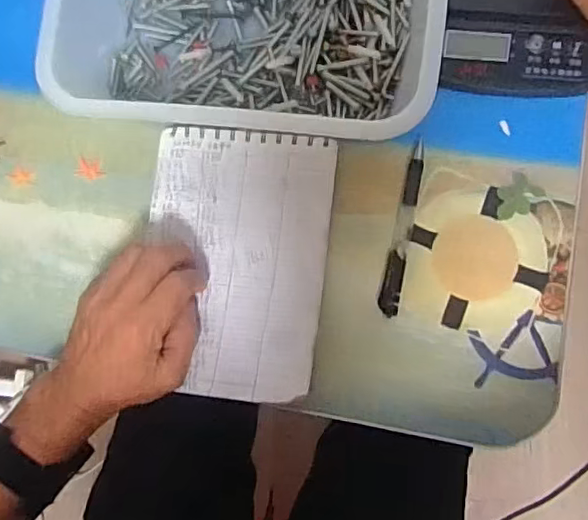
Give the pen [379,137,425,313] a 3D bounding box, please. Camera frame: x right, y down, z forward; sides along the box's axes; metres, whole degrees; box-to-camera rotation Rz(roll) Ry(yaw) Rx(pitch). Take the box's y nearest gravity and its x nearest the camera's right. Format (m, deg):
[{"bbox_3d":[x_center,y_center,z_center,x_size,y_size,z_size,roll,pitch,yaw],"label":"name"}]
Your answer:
[{"bbox_3d":[0.082,-0.025,0.439,0.016,0.010,0.133,10,80,8],"label":"pen"}]

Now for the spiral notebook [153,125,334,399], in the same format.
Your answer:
[{"bbox_3d":[-0.046,-0.001,0.441,0.139,0.016,0.202,5,83,7],"label":"spiral notebook"}]

